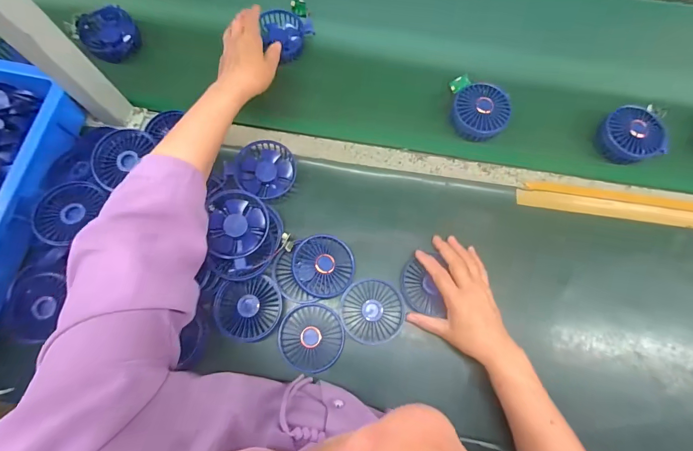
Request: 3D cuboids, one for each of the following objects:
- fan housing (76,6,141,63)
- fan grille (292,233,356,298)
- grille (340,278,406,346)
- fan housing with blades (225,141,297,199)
[{"bbox_3d":[-0.404,-0.332,0.602,0.090,0.051,0.089,-30,104,16],"label":"fan housing"},{"bbox_3d":[-0.032,0.057,0.495,0.086,0.014,0.086,1,84,-12],"label":"fan grille"},{"bbox_3d":[0.036,0.119,0.487,0.086,0.006,0.086,0,73,-1],"label":"grille"},{"bbox_3d":[-0.121,-0.085,0.518,0.091,0.024,0.087,41,76,11],"label":"fan housing with blades"}]

